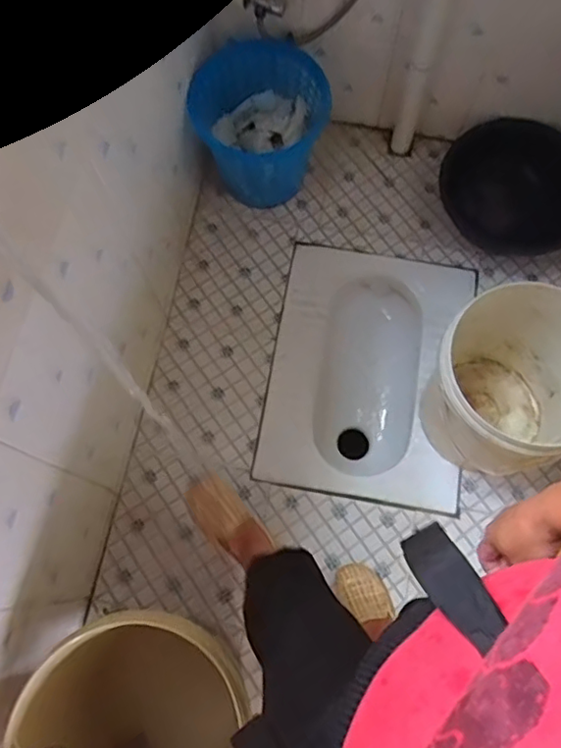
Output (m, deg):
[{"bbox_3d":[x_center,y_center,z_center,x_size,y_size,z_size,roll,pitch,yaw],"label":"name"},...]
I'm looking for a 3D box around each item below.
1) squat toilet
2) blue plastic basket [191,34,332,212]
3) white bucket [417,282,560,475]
[{"bbox_3d":[0.188,0.010,1.299,0.402,0.168,0.536,10,72,3],"label":"squat toilet"},{"bbox_3d":[-0.063,-0.527,1.265,0.282,0.264,0.227,23,73,7],"label":"blue plastic basket"},{"bbox_3d":[0.433,0.037,1.124,0.300,0.347,0.291,0,71,0],"label":"white bucket"}]

